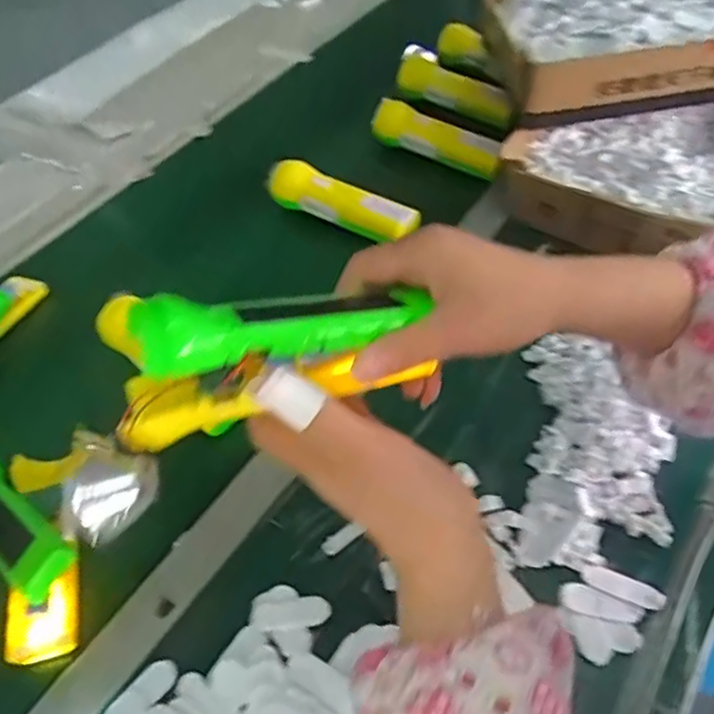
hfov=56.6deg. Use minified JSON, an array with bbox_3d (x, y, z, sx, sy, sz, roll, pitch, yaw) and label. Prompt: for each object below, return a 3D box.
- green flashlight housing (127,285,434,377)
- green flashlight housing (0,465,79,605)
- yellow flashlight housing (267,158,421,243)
[{"bbox_3d":[-0.036,-0.020,0.325,0.141,0.021,0.039,-8,44,-28],"label":"green flashlight housing"},{"bbox_3d":[-0.265,0.124,0.499,0.148,0.035,0.046,27,58,28],"label":"green flashlight housing"},{"bbox_3d":[-0.021,-0.167,0.722,0.181,0.046,0.045,26,57,27],"label":"yellow flashlight housing"}]

